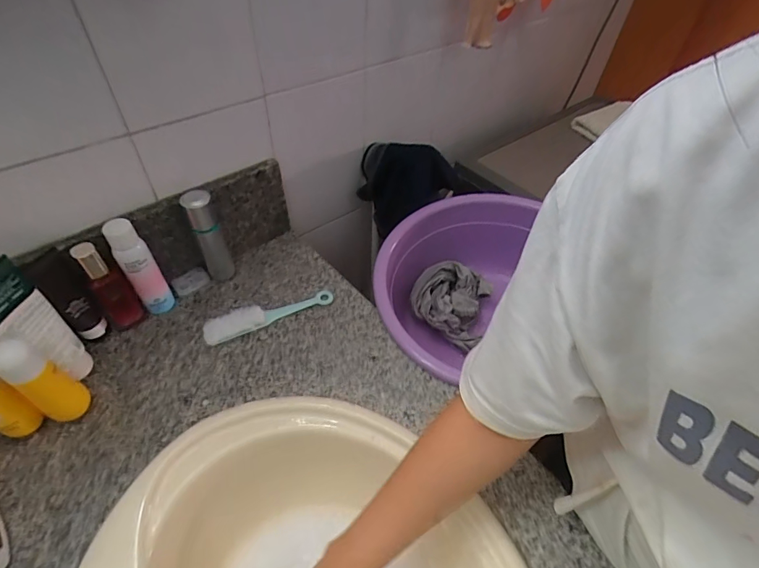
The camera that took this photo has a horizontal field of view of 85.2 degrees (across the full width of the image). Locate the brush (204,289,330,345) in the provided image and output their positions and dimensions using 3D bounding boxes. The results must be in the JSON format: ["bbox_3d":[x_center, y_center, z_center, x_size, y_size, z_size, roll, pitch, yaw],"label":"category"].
[{"bbox_3d":[-0.176,0.045,0.663,0.205,0.022,0.040,-17,52,-17],"label":"brush"}]

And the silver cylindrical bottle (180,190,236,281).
[{"bbox_3d":[-0.277,-0.075,0.674,0.044,0.167,0.050,-23,53,-21],"label":"silver cylindrical bottle"}]

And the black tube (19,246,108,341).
[{"bbox_3d":[-0.432,0.024,0.585,0.033,0.158,0.051,28,53,21],"label":"black tube"}]

